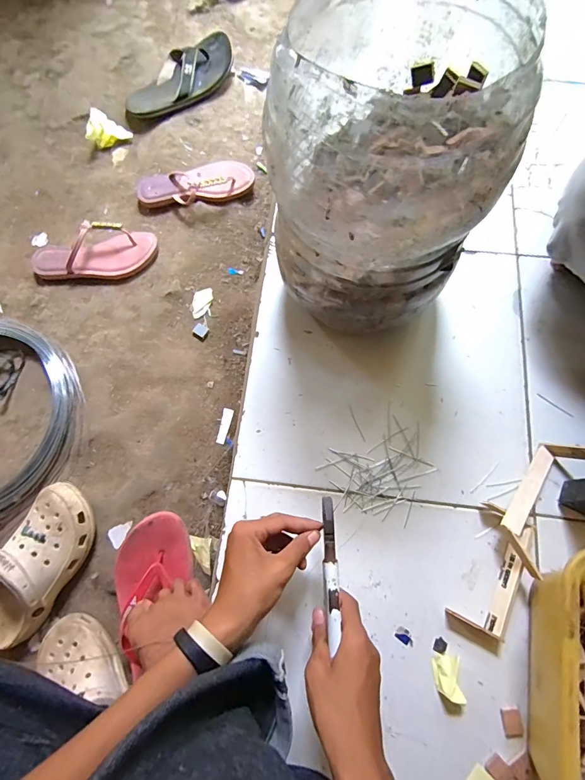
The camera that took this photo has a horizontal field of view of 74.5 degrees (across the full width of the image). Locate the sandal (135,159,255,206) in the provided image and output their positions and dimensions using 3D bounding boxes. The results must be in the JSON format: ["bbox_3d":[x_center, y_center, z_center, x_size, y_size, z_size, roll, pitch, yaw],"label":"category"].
[{"bbox_3d":[-0.191,-0.402,0.749,0.230,0.041,0.090,-11,73,-2],"label":"sandal"}]

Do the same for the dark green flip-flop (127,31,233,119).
[{"bbox_3d":[-0.237,-0.664,0.820,0.258,0.042,0.109,-38,80,-9],"label":"dark green flip-flop"}]

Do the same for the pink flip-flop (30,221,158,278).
[{"bbox_3d":[-0.372,-0.257,0.708,0.230,0.054,0.079,-3,73,0],"label":"pink flip-flop"}]

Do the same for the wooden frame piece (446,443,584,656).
[{"bbox_3d":[0.277,0.178,0.475,0.076,0.038,0.271,30,76,10],"label":"wooden frame piece"}]

